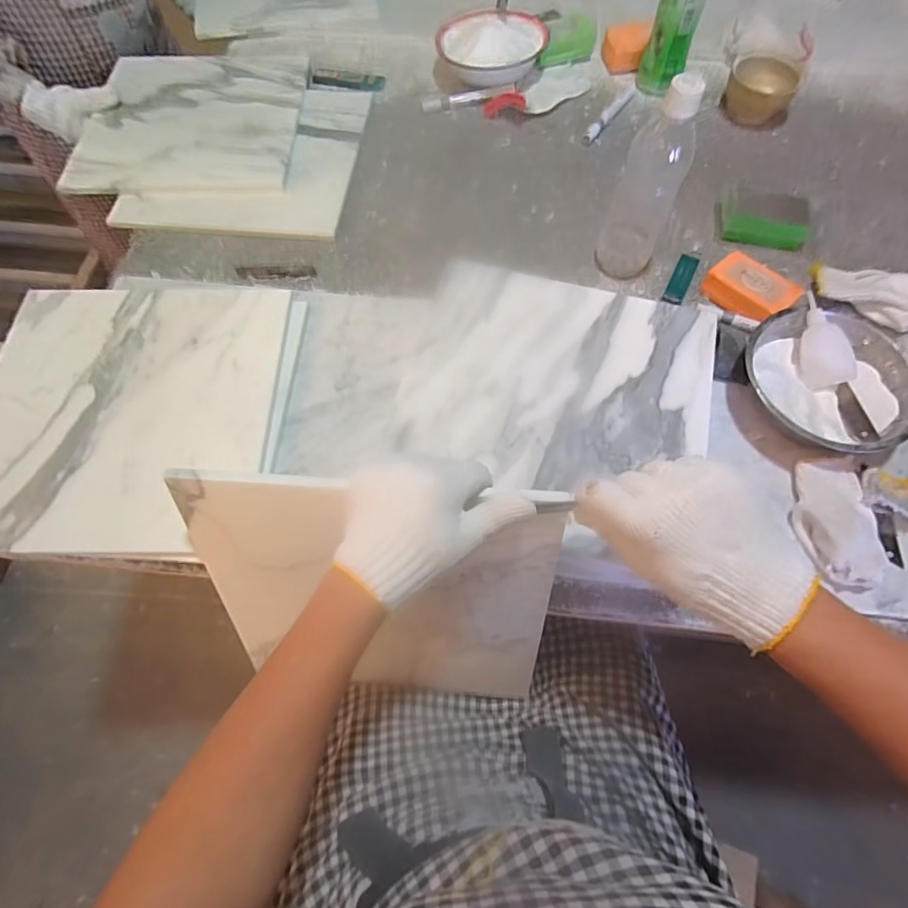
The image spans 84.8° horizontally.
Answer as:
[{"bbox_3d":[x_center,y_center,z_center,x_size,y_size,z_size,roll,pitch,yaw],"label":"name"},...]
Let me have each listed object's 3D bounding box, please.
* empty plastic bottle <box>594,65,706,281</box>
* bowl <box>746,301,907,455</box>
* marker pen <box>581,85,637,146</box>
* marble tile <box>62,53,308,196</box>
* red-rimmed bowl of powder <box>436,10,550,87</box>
[{"bbox_3d":[0.208,-0.288,0.530,0.067,0.197,0.054,23,69,12],"label":"empty plastic bottle"},{"bbox_3d":[0.375,-0.072,0.505,0.155,0.055,0.156,-1,66,2],"label":"bowl"},{"bbox_3d":[0.230,-0.503,0.729,0.016,0.015,0.144,32,71,15],"label":"marker pen"},{"bbox_3d":[-0.368,-0.486,0.714,0.288,0.012,0.300,1,66,0],"label":"marble tile"},{"bbox_3d":[0.059,-0.612,0.757,0.157,0.053,0.135,-23,67,-8],"label":"red-rimmed bowl of powder"}]

